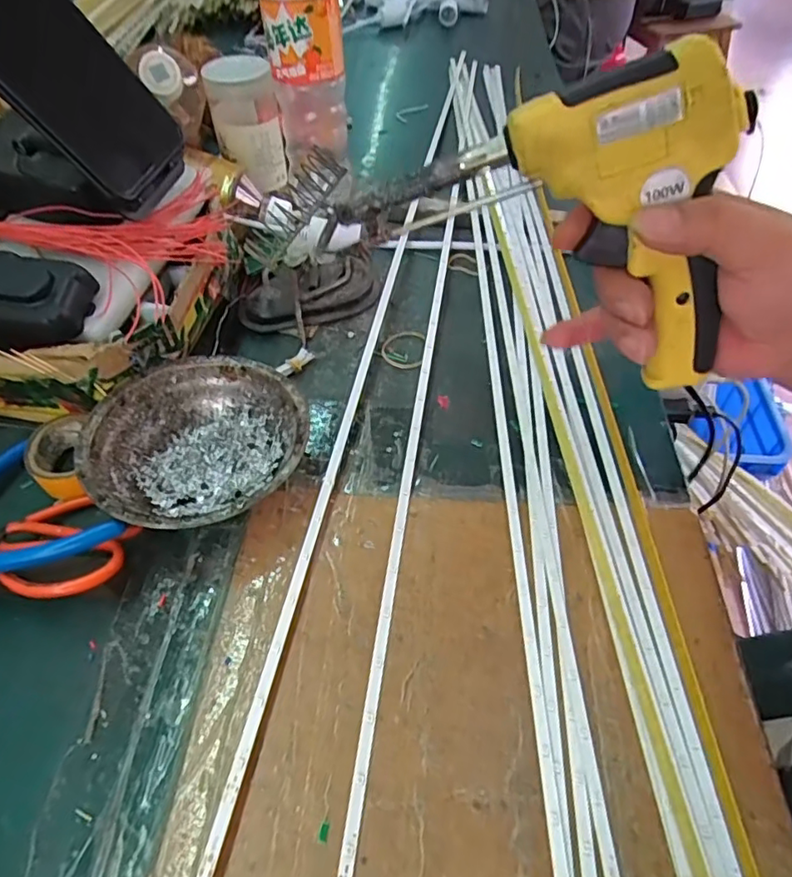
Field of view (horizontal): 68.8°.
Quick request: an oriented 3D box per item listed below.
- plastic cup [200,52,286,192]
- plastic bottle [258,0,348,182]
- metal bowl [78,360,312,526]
[{"bbox_3d":[-0.134,-0.285,0.526,0.059,0.095,0.065,-16,52,-10],"label":"plastic cup"},{"bbox_3d":[-0.074,-0.316,0.477,0.060,0.211,0.061,-12,51,-6],"label":"plastic bottle"},{"bbox_3d":[-0.116,0.007,0.350,0.123,0.043,0.124,-2,51,2],"label":"metal bowl"}]

